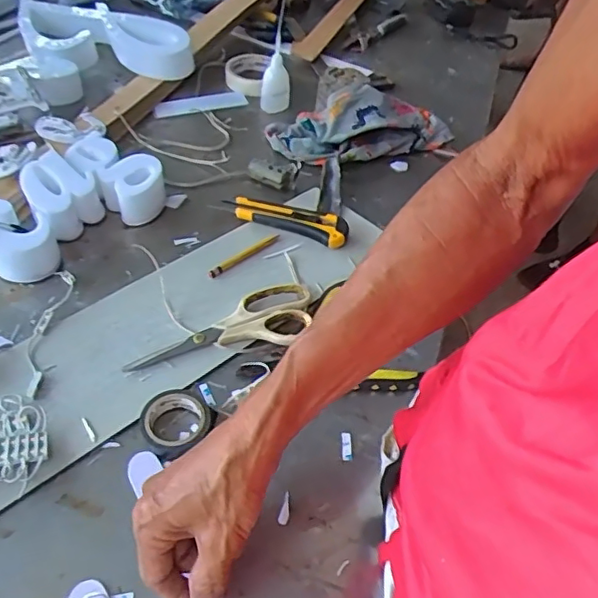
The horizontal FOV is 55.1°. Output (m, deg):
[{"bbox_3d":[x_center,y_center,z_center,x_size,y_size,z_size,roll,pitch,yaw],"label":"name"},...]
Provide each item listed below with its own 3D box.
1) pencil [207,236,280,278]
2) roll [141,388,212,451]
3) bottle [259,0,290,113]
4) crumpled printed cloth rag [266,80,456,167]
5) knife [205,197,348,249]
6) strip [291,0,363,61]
[{"bbox_3d":[-0.060,-0.048,0.625,0.012,0.008,0.097,38,54,25],"label":"pencil"},{"bbox_3d":[-0.102,0.098,0.476,0.055,0.022,0.061,-11,50,-17],"label":"roll"},{"bbox_3d":[-0.030,-0.337,0.798,0.042,0.148,0.030,4,47,-3],"label":"bottle"},{"bbox_3d":[0.086,-0.239,0.781,0.247,0.070,0.088,-11,50,-16],"label":"crumpled printed cloth rag"},{"bbox_3d":[-0.020,-0.088,0.656,0.151,0.024,0.039,15,47,6],"label":"knife"},{"bbox_3d":[0.110,-0.608,1.153,0.044,0.015,0.586,19,48,10],"label":"strip"}]

